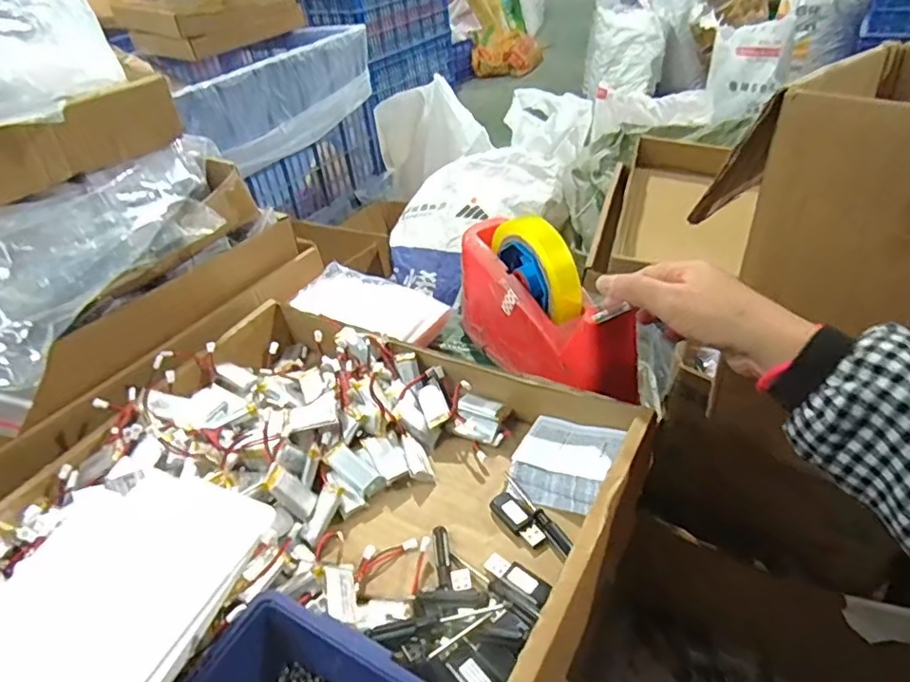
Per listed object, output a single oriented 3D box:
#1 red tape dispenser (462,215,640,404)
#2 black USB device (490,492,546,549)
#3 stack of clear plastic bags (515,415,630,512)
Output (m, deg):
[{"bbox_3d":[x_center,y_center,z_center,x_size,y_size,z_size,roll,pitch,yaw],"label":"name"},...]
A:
[{"bbox_3d":[0.070,-0.029,0.474,0.059,0.108,0.210,-25,41,-20],"label":"red tape dispenser"},{"bbox_3d":[0.044,0.123,0.395,0.018,0.010,0.043,-31,43,-27],"label":"black USB device"},{"bbox_3d":[0.081,0.087,0.417,0.070,0.030,0.065,11,42,22],"label":"stack of clear plastic bags"}]

